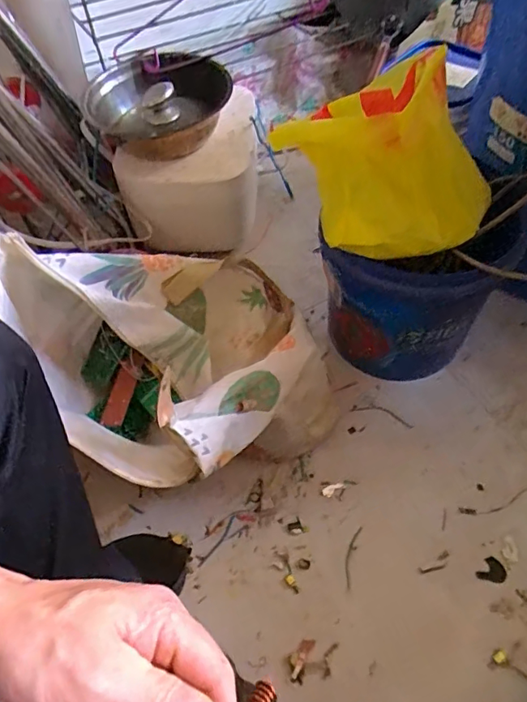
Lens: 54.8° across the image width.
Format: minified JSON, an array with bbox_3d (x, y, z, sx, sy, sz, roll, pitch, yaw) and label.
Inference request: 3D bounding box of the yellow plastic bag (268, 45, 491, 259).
[{"bbox_3d":[0.125,-0.228,0.575,0.146,0.157,0.235,-30,59,-16],"label":"yellow plastic bag"}]

